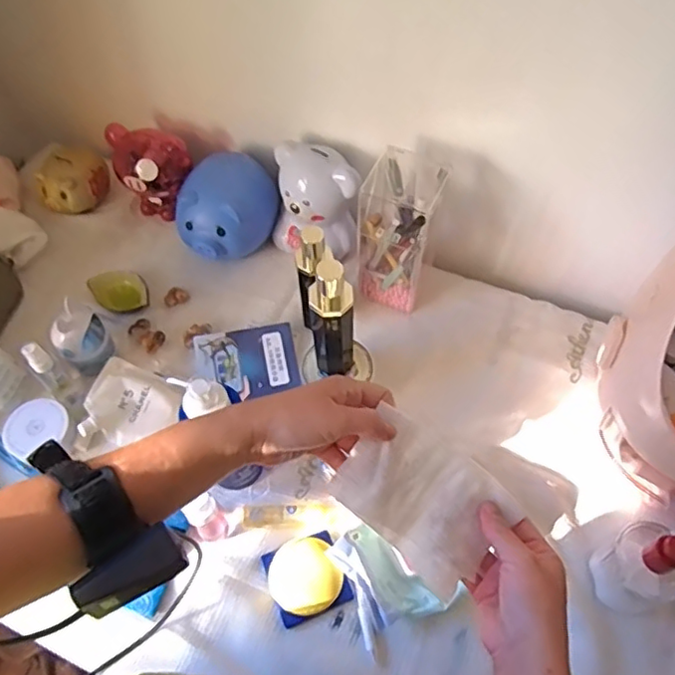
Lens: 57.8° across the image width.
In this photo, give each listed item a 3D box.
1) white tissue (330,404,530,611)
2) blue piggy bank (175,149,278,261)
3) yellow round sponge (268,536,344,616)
[{"bbox_3d":[0.069,0.125,0.476,0.126,0.013,0.093,44,77,0],"label":"white tissue"},{"bbox_3d":[-0.165,-0.183,0.899,0.127,0.125,0.149,38,65,22],"label":"blue piggy bank"},{"bbox_3d":[-0.037,0.257,0.659,0.072,0.014,0.078,0,58,0],"label":"yellow round sponge"}]

